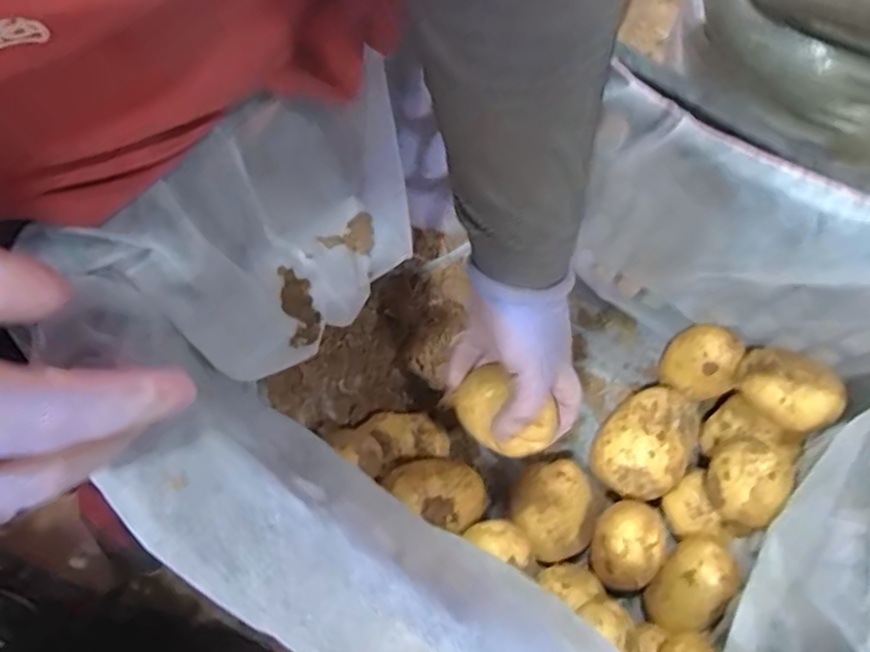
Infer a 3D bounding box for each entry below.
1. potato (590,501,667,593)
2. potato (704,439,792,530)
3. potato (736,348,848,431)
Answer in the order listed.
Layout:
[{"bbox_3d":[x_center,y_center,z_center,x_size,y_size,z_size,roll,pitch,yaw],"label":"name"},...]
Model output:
[{"bbox_3d":[0.146,0.170,0.481,0.047,0.039,0.065,9,73,2],"label":"potato"},{"bbox_3d":[0.234,0.120,0.479,0.046,0.054,0.058,15,74,3],"label":"potato"},{"bbox_3d":[0.272,0.052,0.487,0.065,0.056,0.052,30,75,8],"label":"potato"}]

